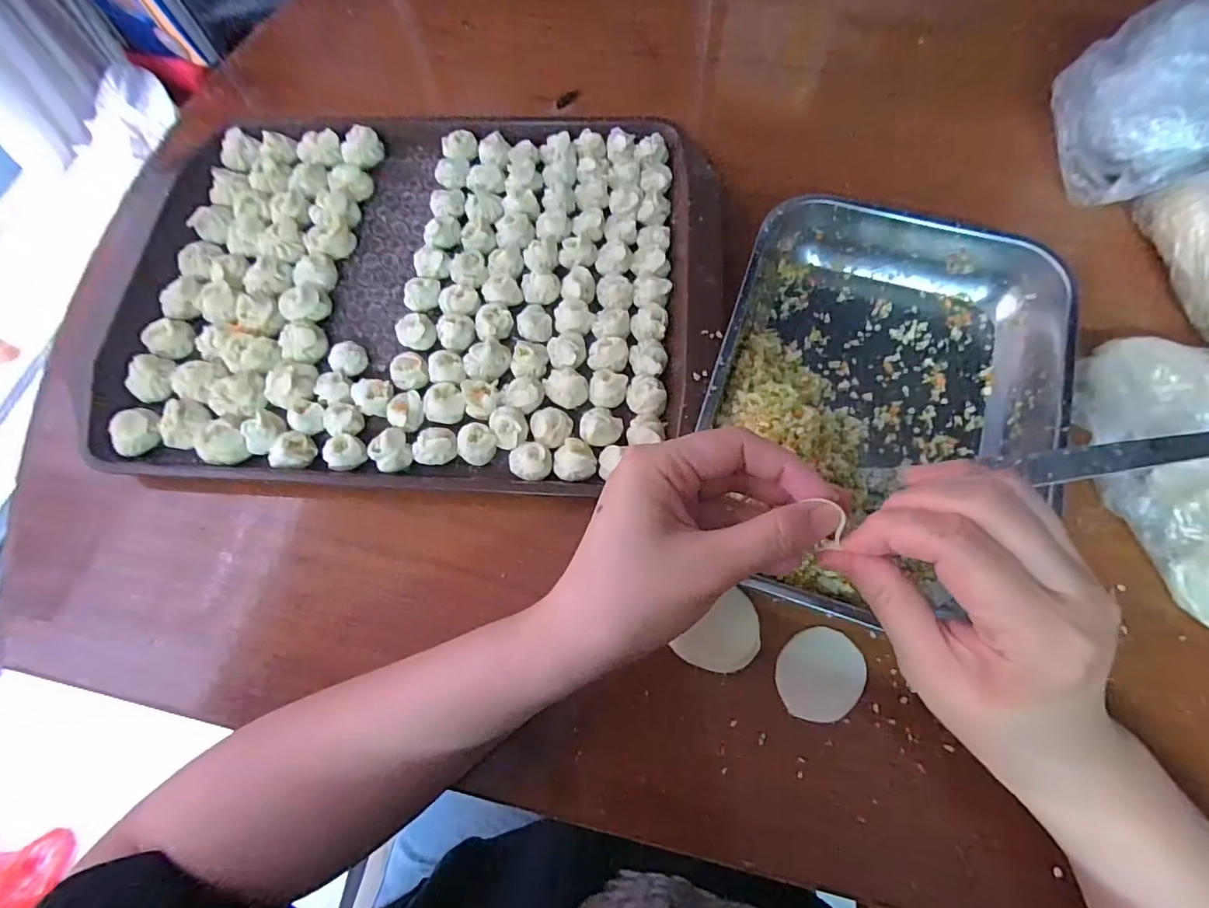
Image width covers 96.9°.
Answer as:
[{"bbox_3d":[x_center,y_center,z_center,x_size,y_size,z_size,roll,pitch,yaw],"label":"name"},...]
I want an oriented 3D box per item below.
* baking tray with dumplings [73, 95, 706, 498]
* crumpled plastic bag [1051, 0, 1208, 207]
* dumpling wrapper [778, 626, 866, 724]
[{"bbox_3d":[-0.138,-0.127,0.382,0.399,0.047,0.305,3,72,4],"label":"baking tray with dumplings"},{"bbox_3d":[0.382,-0.233,0.353,0.124,0.073,0.115,-4,71,1],"label":"crumpled plastic bag"},{"bbox_3d":[0.116,0.118,0.287,0.042,0.004,0.048,36,76,13],"label":"dumpling wrapper"}]

